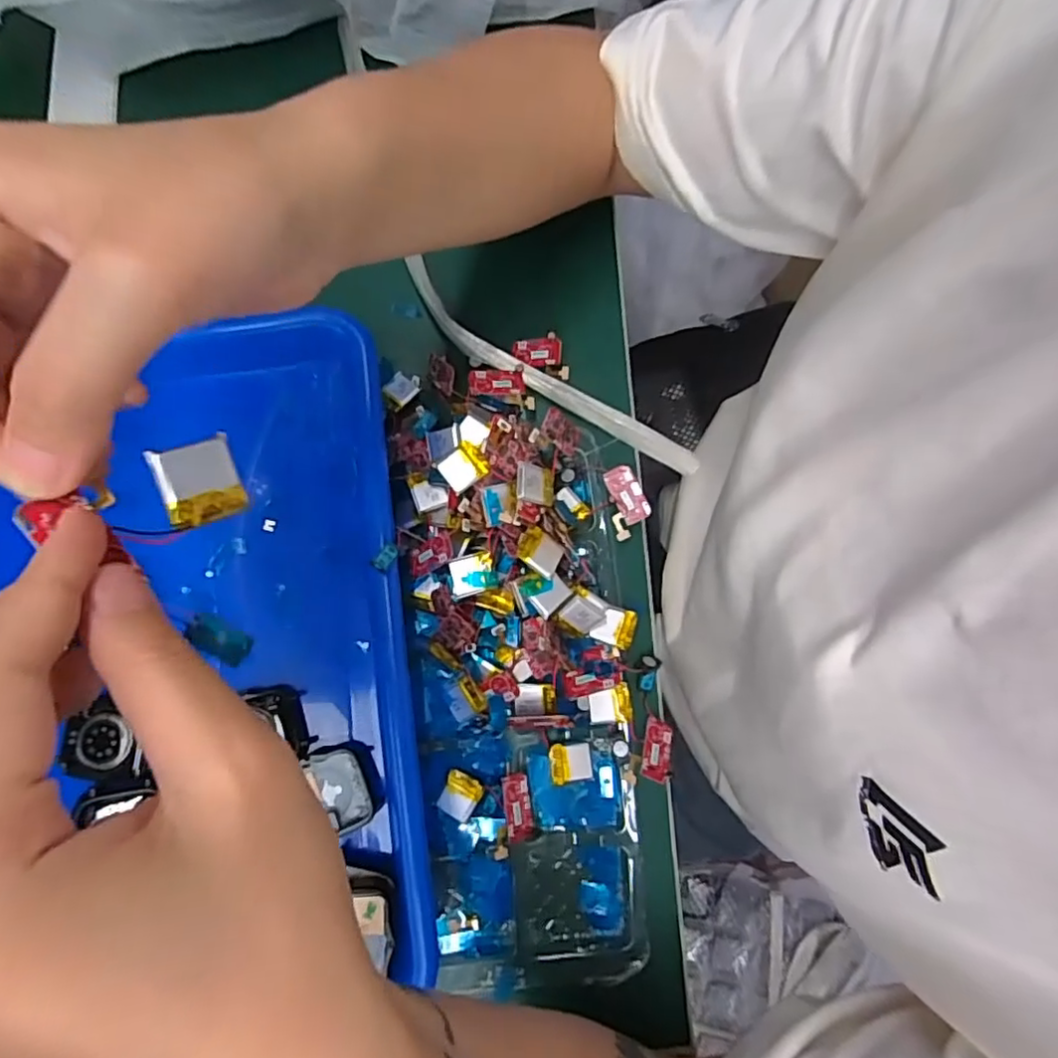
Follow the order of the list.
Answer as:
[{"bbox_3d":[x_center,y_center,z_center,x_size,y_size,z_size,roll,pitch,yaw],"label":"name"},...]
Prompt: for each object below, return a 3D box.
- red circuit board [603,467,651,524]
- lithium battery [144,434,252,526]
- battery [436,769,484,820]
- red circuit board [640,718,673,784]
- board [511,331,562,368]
[{"bbox_3d":[0.050,-0.019,0.319,0.015,0.004,0.031,-28,88,12],"label":"red circuit board"},{"bbox_3d":[-0.085,-0.012,0.161,0.019,0.004,0.020,-24,112,-33],"label":"lithium battery"},{"bbox_3d":[-0.033,0.127,0.297,0.018,0.005,0.019,26,81,5],"label":"battery"},{"bbox_3d":[0.062,0.106,0.299,0.014,0.004,0.030,14,52,3],"label":"red circuit board"},{"bbox_3d":[0.003,-0.097,0.340,0.030,0.004,0.016,2,99,31],"label":"board"}]

